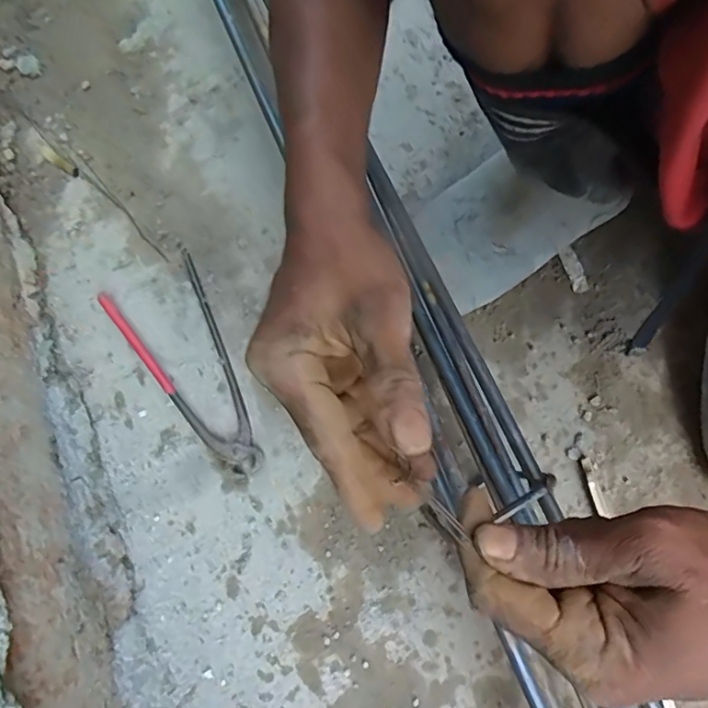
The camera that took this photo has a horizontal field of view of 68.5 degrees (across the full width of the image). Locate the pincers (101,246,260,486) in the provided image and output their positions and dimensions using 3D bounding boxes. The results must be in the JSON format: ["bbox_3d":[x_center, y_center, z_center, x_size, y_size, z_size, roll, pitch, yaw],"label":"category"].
[{"bbox_3d":[-0.146,0.014,0.467,0.087,0.013,0.209,-29,76,-7],"label":"pincers"}]

